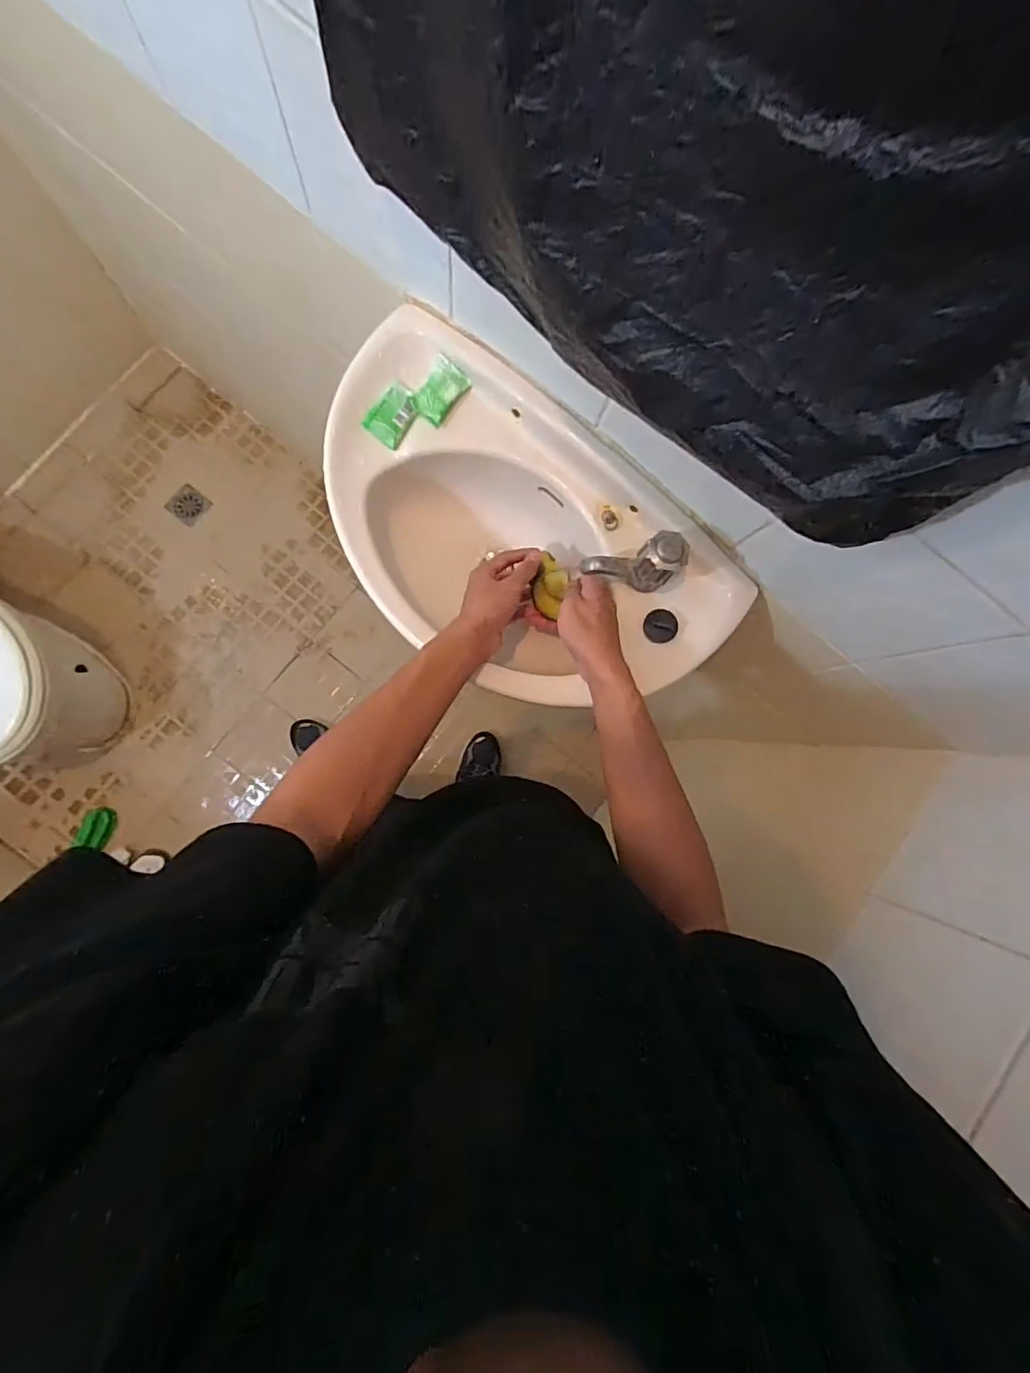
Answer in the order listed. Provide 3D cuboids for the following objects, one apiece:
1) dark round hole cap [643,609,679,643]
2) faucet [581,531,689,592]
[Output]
[{"bbox_3d":[0.166,-0.069,0.616,0.038,0.010,0.038,0,90,13],"label":"dark round hole cap"},{"bbox_3d":[0.125,-0.127,0.575,0.092,0.083,0.046,-9,86,-7],"label":"faucet"}]

